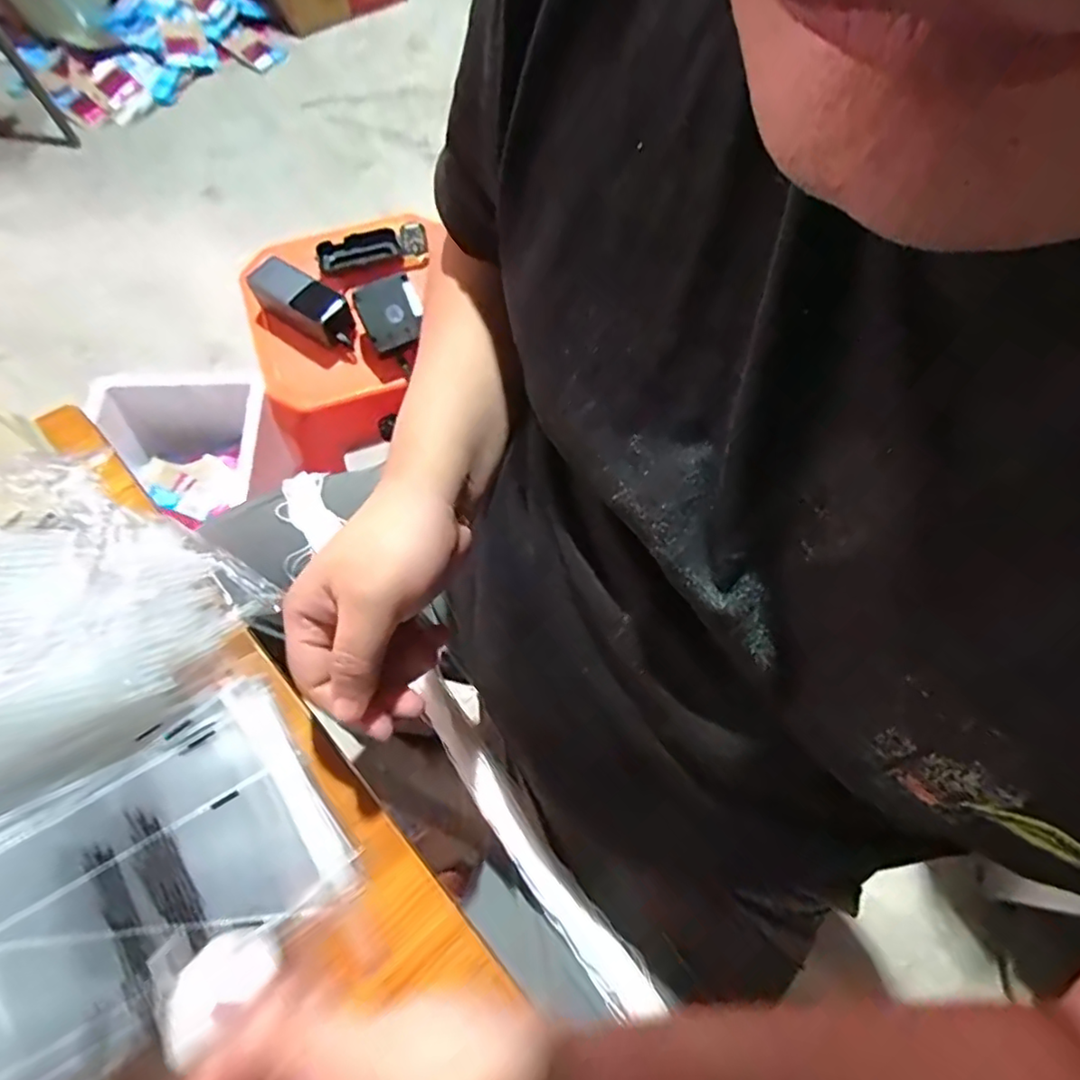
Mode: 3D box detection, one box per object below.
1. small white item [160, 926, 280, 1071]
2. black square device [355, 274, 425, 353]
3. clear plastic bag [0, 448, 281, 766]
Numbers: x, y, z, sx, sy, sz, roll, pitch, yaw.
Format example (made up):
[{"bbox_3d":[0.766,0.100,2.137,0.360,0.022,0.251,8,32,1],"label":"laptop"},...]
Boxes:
[{"bbox_3d":[-0.120,0.166,0.233,0.028,0.008,0.042,24,40,29],"label":"small white item"},{"bbox_3d":[-0.178,-0.273,0.750,0.071,0.014,0.076,-26,100,-8],"label":"black square device"},{"bbox_3d":[-0.284,0.041,0.346,0.219,0.078,0.135,-24,69,-11],"label":"clear plastic bag"}]

